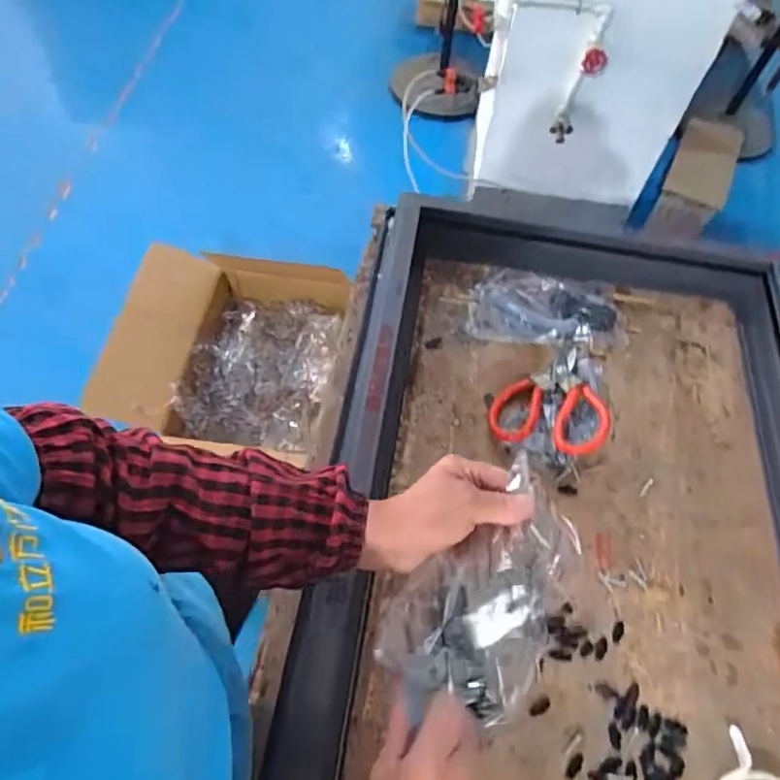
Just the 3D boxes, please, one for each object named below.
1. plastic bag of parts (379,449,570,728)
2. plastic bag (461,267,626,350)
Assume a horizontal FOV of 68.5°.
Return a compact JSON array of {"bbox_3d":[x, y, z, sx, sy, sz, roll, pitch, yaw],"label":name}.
[{"bbox_3d":[0.079,0.145,0.423,0.107,0.050,0.180,33,64,14],"label":"plastic bag of parts"},{"bbox_3d":[0.210,-0.111,0.763,0.201,0.032,0.114,10,60,2],"label":"plastic bag"}]

